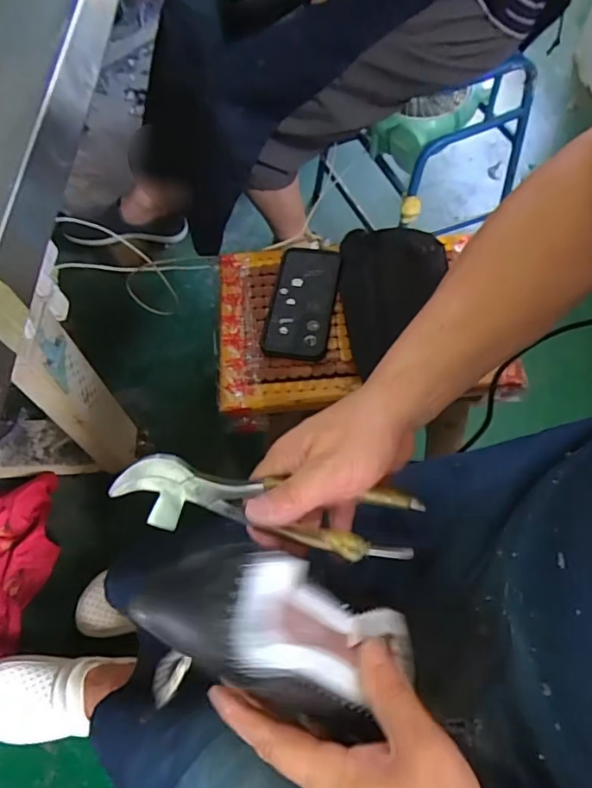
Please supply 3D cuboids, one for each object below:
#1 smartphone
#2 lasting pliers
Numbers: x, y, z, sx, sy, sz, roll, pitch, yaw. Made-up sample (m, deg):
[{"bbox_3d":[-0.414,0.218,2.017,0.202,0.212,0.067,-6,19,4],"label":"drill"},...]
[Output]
[{"bbox_3d":[0.007,-0.118,0.656,0.082,0.014,0.168,7,62,7],"label":"smartphone"},{"bbox_3d":[-0.016,0.072,0.332,0.194,0.028,0.044,13,62,-7],"label":"lasting pliers"}]

